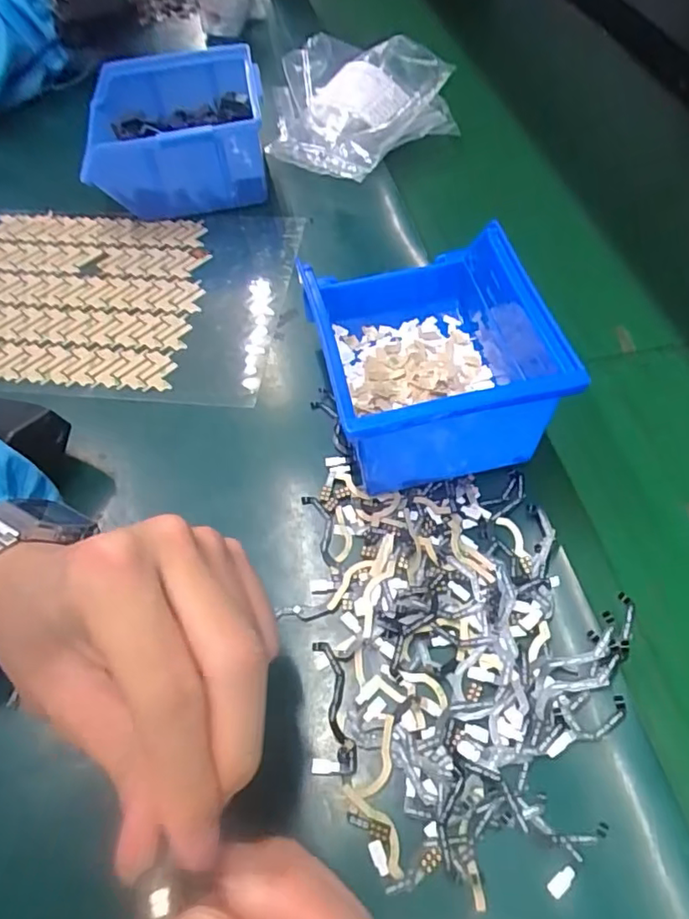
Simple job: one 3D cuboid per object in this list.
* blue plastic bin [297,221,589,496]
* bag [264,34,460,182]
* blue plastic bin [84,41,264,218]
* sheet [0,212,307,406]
[{"bbox_3d":[0.040,-0.056,0.311,0.105,0.077,0.133,-11,56,-5],"label":"blue plastic bin"},{"bbox_3d":[-0.003,-0.303,0.502,0.155,0.051,0.155,36,64,24],"label":"bag"},{"bbox_3d":[-0.133,-0.252,0.461,0.137,0.067,0.134,-4,56,0],"label":"blue plastic bin"},{"bbox_3d":[-0.166,-0.115,0.408,0.248,0.005,0.184,3,56,5],"label":"sheet"}]

